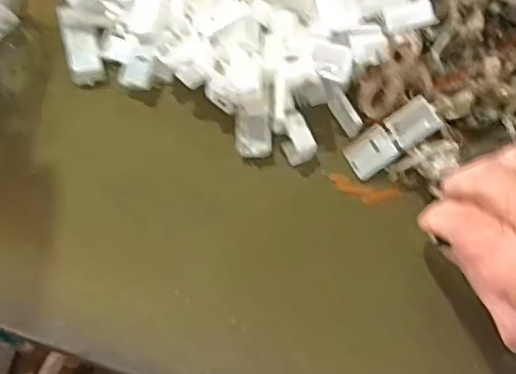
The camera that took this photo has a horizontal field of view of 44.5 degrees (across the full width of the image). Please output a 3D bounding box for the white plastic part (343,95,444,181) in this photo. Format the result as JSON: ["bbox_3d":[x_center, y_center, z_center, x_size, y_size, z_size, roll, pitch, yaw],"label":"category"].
[{"bbox_3d":[0.076,-0.028,0.359,0.056,0.009,0.022,-36,73,20],"label":"white plastic part"}]

